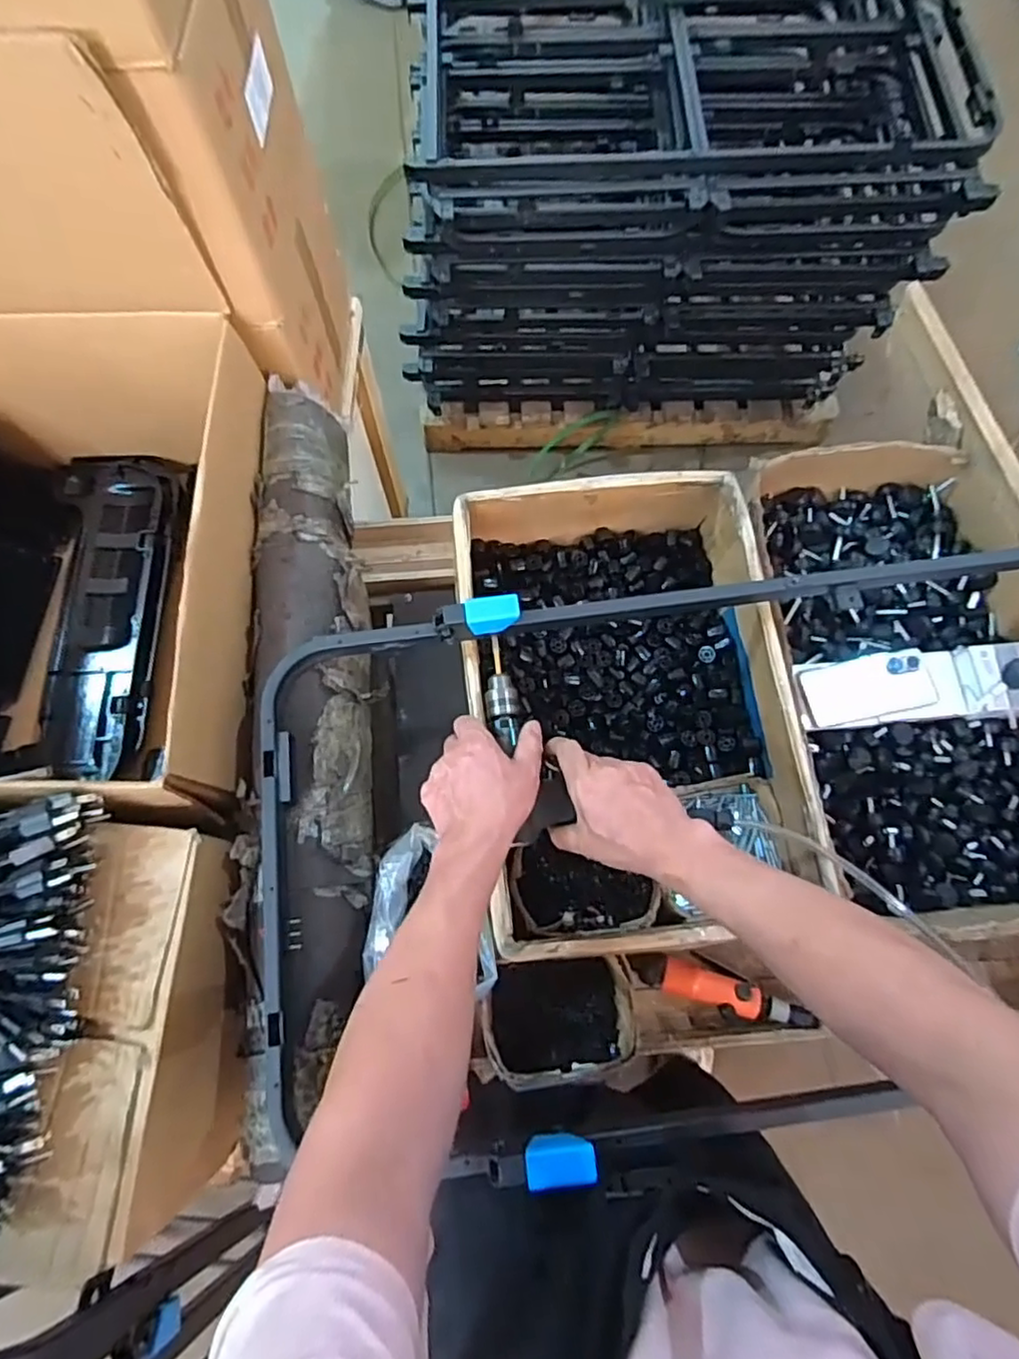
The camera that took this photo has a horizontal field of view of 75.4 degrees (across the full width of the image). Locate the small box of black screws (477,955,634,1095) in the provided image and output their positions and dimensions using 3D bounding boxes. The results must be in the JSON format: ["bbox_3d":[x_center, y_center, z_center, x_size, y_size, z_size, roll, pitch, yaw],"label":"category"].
[{"bbox_3d":[0.057,0.382,0.753,0.170,0.065,0.113,-4,73,0],"label":"small box of black screws"}]

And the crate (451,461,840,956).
[{"bbox_3d":[0.134,0.024,0.780,0.337,0.139,0.520,-7,73,-1],"label":"crate"}]

